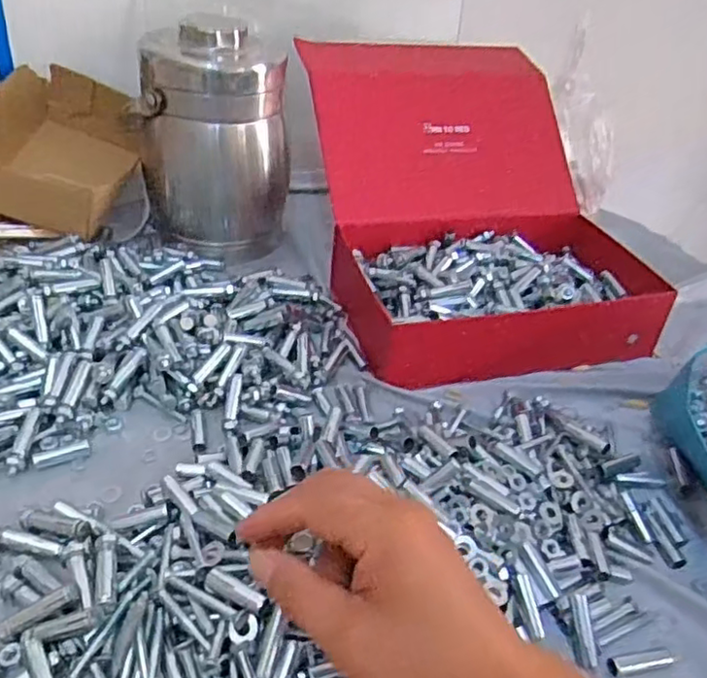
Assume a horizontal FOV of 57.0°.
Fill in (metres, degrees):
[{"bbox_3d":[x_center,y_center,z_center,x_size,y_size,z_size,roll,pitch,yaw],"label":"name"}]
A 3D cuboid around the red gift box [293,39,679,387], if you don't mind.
[{"bbox_3d":[0.126,-0.156,0.707,0.297,0.178,0.376,-7,40,-17],"label":"red gift box"}]

